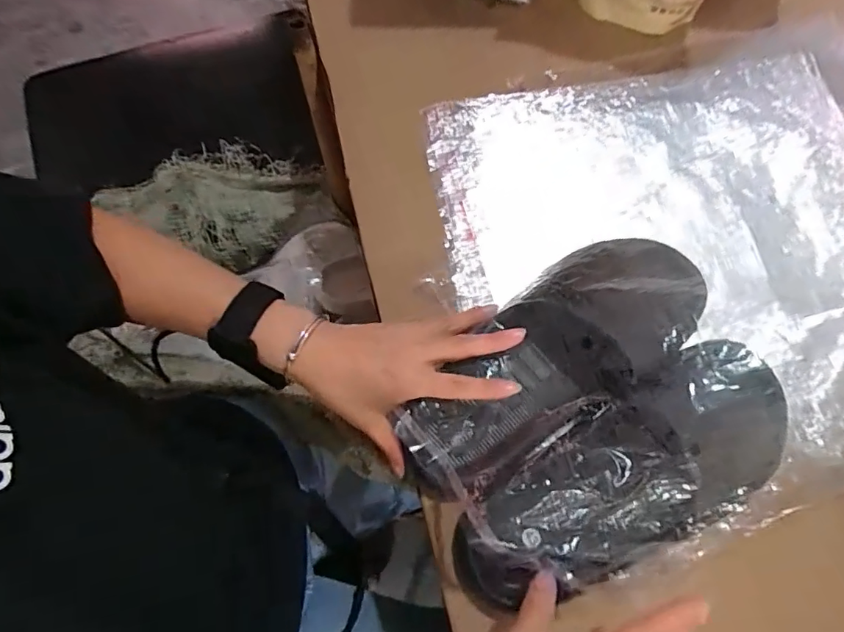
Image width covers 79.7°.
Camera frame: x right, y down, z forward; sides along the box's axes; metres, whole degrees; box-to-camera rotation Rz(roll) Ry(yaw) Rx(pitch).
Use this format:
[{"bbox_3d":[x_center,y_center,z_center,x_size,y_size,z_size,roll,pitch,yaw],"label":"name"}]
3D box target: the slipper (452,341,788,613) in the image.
[{"bbox_3d":[0.125,0.110,0.328,0.212,0.066,0.100,-32,74,1],"label":"slipper"}]

